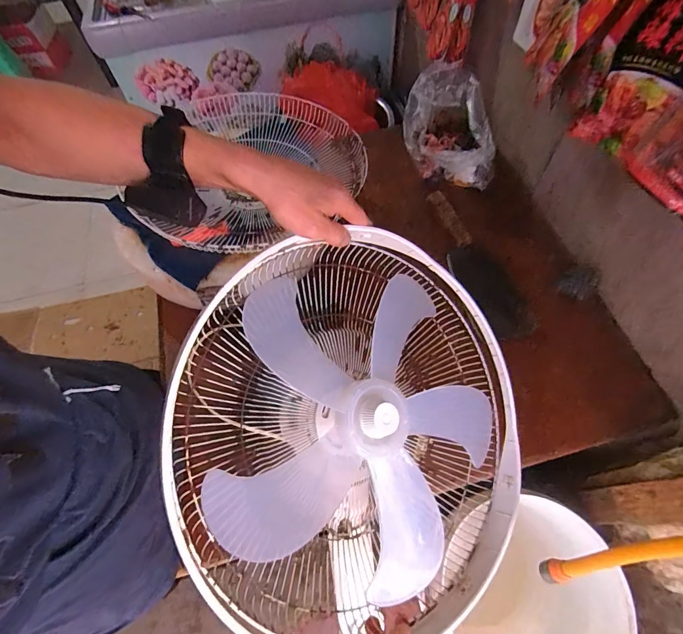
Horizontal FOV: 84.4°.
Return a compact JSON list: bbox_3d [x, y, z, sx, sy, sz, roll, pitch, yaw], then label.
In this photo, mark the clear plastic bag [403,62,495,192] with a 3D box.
[{"bbox_3d":[0.238,-0.428,0.851,0.179,0.124,0.261,-2,62,2],"label":"clear plastic bag"}]

